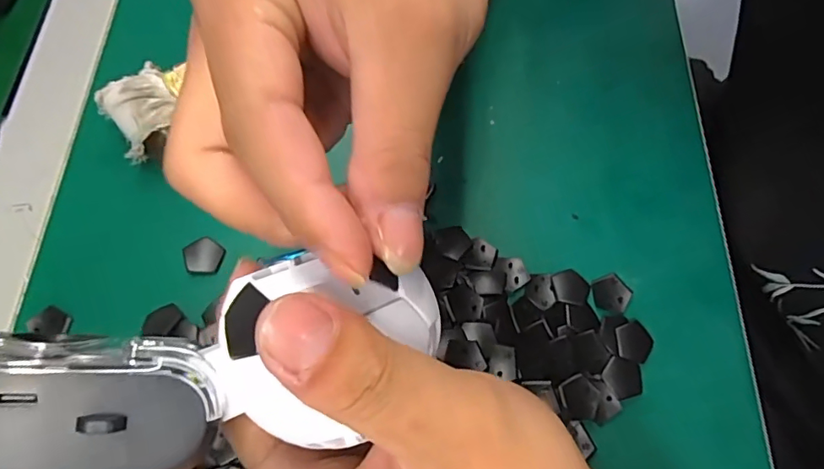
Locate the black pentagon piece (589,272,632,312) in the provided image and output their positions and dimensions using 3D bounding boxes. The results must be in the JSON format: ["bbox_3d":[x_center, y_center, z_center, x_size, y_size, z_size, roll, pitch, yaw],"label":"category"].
[{"bbox_3d":[0.099,0.029,0.253,0.019,0.004,0.019,-30,71,-12],"label":"black pentagon piece"}]

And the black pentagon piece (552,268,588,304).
[{"bbox_3d":[0.080,0.026,0.252,0.017,0.004,0.018,-5,67,-2],"label":"black pentagon piece"}]

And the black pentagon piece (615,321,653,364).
[{"bbox_3d":[0.106,0.051,0.244,0.017,0.004,0.019,-4,67,-2],"label":"black pentagon piece"}]

